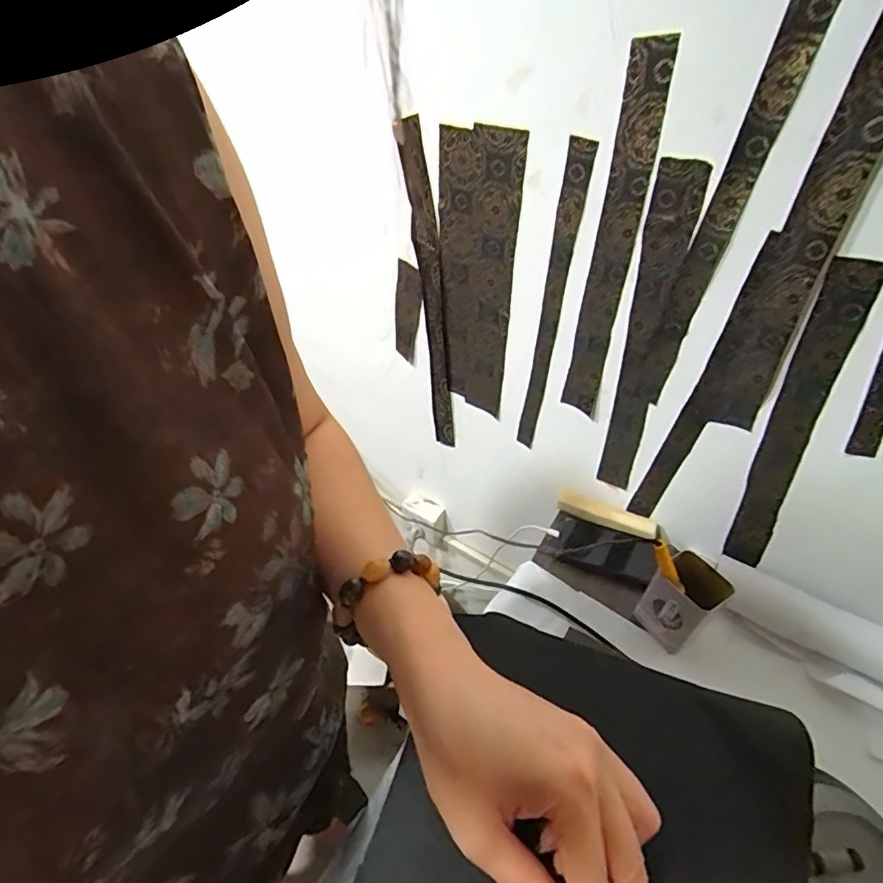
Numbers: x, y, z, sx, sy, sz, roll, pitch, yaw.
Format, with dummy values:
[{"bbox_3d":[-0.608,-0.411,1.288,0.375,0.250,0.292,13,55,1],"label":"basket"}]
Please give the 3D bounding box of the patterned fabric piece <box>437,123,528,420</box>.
[{"bbox_3d":[0.045,-0.212,0.715,0.115,0.386,0.008,25,50,22],"label":"patterned fabric piece"}]

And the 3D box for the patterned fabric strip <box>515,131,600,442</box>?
[{"bbox_3d":[0.140,-0.156,0.678,0.033,0.423,0.009,26,51,24],"label":"patterned fabric strip"}]

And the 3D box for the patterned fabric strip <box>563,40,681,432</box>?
[{"bbox_3d":[0.194,-0.197,0.591,0.050,0.416,0.010,22,49,22],"label":"patterned fabric strip"}]

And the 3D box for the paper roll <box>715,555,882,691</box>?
[{"bbox_3d":[0.513,0.249,0.625,0.348,0.048,0.060,26,50,24],"label":"paper roll"}]

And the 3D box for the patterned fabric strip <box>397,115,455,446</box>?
[{"bbox_3d":[-0.012,-0.188,0.778,0.040,0.505,0.010,14,45,23],"label":"patterned fabric strip"}]

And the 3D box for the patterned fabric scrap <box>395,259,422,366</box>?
[{"bbox_3d":[-0.056,-0.201,0.810,0.052,0.172,0.006,36,53,20],"label":"patterned fabric scrap"}]

